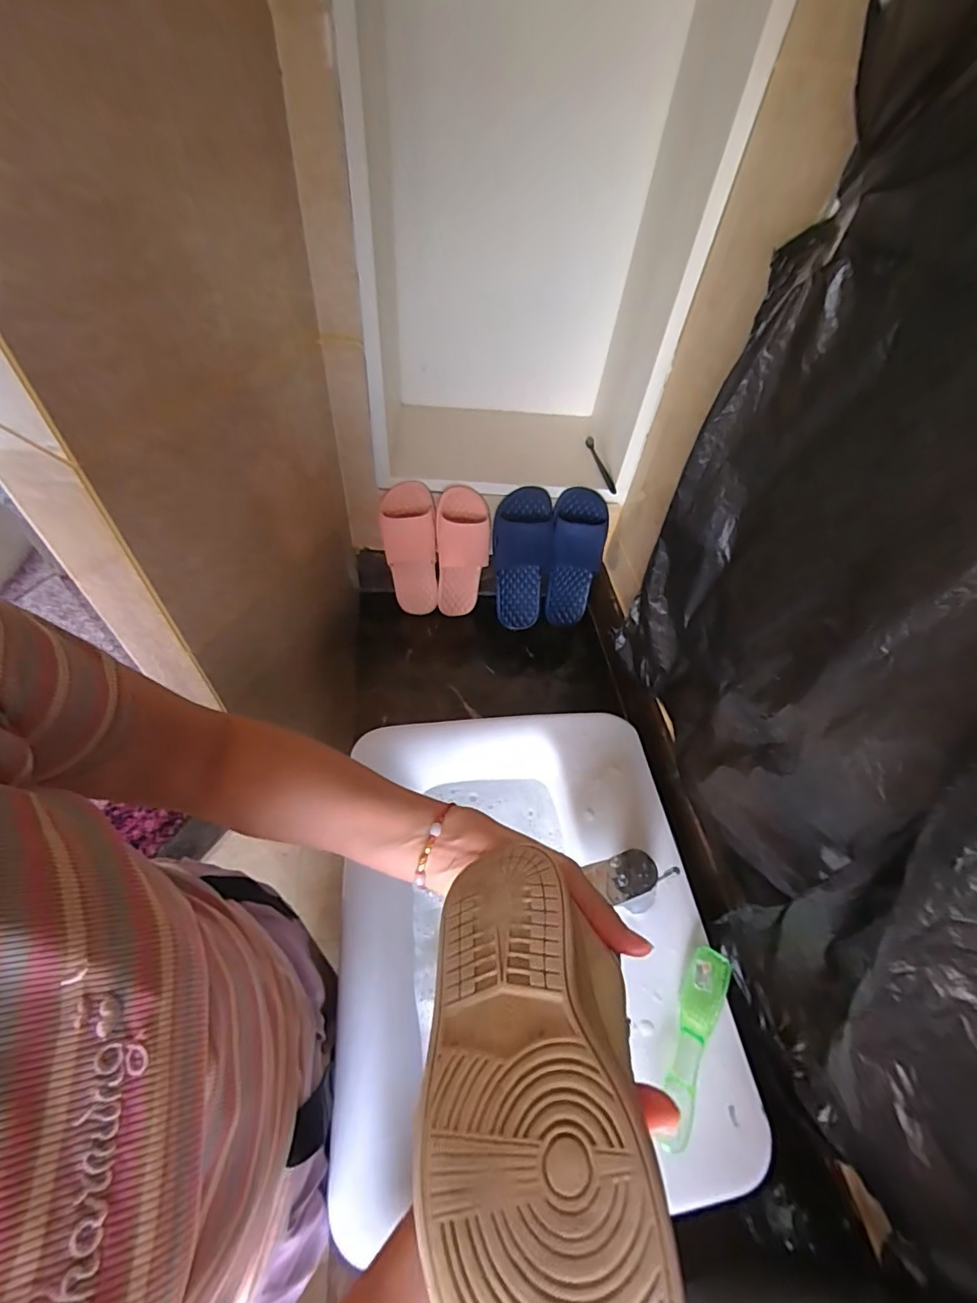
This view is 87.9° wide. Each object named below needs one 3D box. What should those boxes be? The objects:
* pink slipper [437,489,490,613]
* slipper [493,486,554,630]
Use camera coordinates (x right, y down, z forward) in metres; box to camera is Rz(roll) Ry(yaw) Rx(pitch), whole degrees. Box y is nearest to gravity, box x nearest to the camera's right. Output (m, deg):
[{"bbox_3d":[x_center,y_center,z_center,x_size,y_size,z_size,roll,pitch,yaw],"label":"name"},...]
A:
[{"bbox_3d":[-0.051,-0.181,0.992,0.099,0.250,0.085,3,51,-3],"label":"pink slipper"},{"bbox_3d":[0.062,-0.170,0.981,0.104,0.274,0.057,0,31,-5],"label":"slipper"}]

